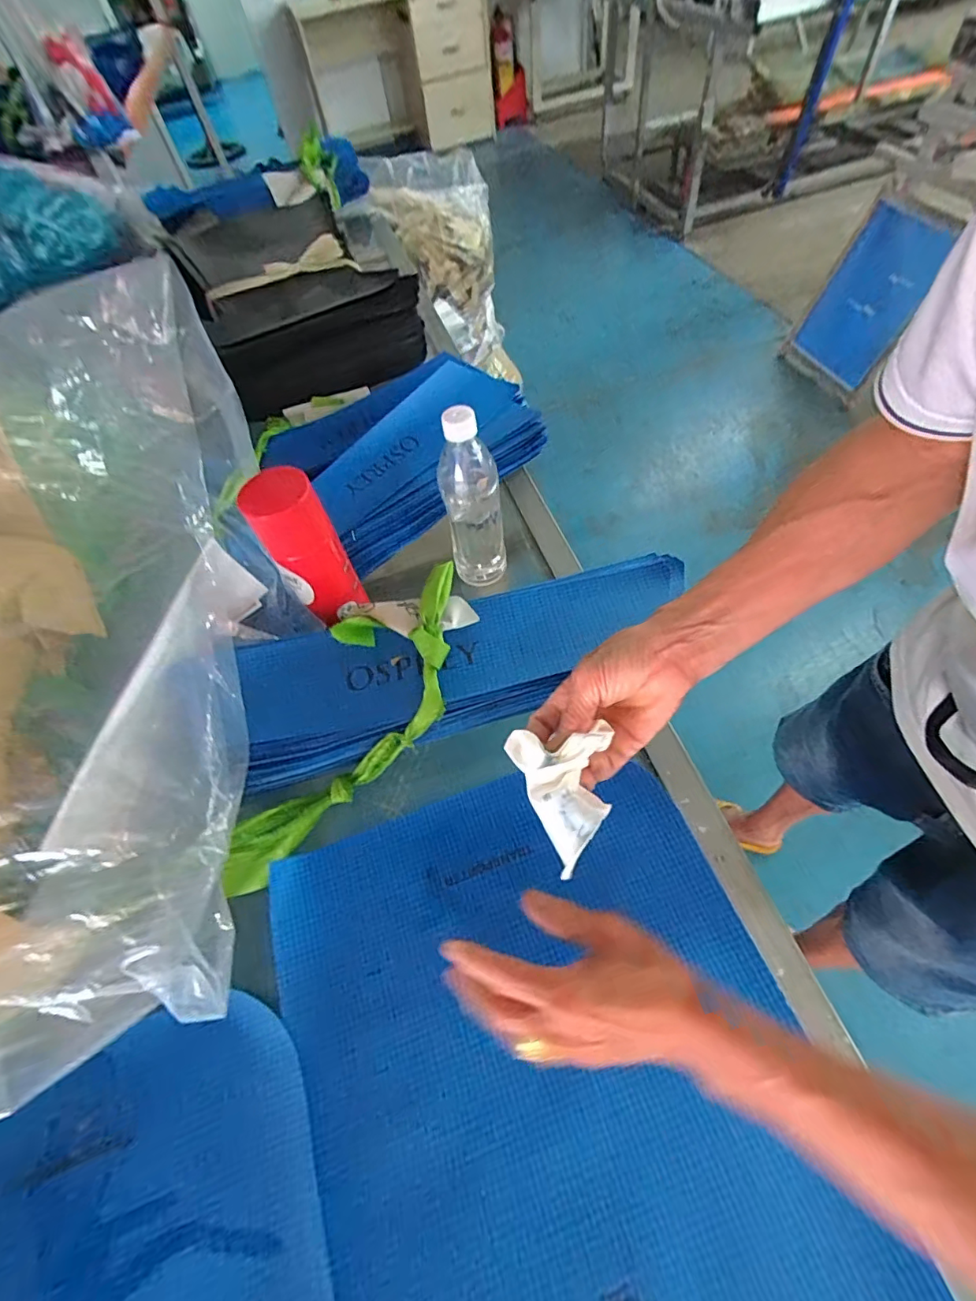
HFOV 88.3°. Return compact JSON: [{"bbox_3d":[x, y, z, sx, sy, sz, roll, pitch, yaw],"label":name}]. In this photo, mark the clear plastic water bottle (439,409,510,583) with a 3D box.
[{"bbox_3d":[-0.016,-0.154,0.527,0.058,0.200,0.051,-10,58,1],"label":"clear plastic water bottle"}]

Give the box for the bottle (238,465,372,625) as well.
[{"bbox_3d":[-0.174,-0.097,0.490,0.069,0.147,0.061,-31,60,-12],"label":"bottle"}]

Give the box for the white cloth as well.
[{"bbox_3d":[0.057,0.087,0.323,0.064,0.028,0.092,-17,57,-6],"label":"white cloth"}]

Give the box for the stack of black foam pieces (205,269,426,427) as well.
[{"bbox_3d":[-0.269,-0.499,0.803,0.311,0.128,0.174,-26,59,-9],"label":"stack of black foam pieces"}]

